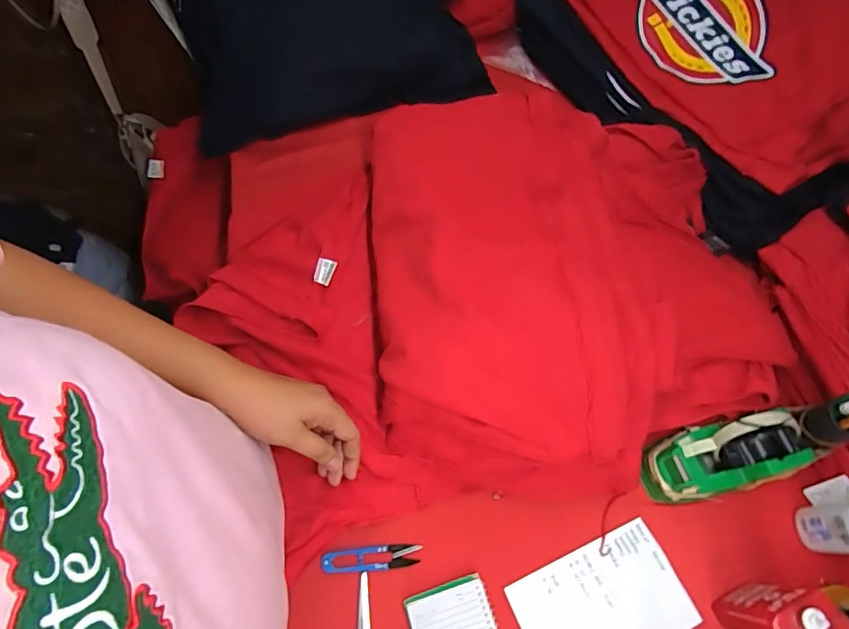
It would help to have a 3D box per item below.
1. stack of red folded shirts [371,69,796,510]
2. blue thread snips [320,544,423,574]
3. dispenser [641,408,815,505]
[{"bbox_3d":[0.171,-0.059,0.578,0.465,0.124,0.512,-3,65,-3],"label":"stack of red folded shirts"},{"bbox_3d":[-0.057,0.260,0.500,0.103,0.004,0.023,-4,65,-4],"label":"blue thread snips"},{"bbox_3d":[0.307,0.149,0.486,0.136,0.092,0.071,-12,66,-7],"label":"dispenser"}]

